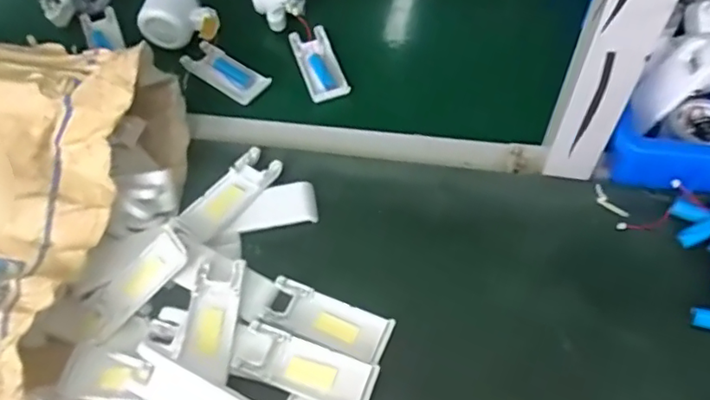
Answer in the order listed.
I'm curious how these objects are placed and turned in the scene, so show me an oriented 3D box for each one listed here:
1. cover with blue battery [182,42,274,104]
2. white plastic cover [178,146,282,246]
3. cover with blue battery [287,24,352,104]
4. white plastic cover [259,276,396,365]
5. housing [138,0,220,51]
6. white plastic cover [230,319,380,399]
[{"bbox_3d":[-0.138,-0.136,0.612,0.096,0.022,0.045,35,66,22],"label":"cover with blue battery"},{"bbox_3d":[-0.111,-0.004,0.512,0.041,0.015,0.100,35,65,21],"label":"white plastic cover"},{"bbox_3d":[-0.040,-0.147,0.606,0.041,0.013,0.100,-18,59,-8],"label":"cover with blue battery"},{"bbox_3d":[-0.022,0.096,0.448,0.101,0.015,0.041,19,61,14],"label":"white plastic cover"},{"bbox_3d":[-0.183,-0.196,0.619,0.091,0.047,0.058,16,60,12],"label":"housing"},{"bbox_3d":[-0.035,0.125,0.422,0.102,0.013,0.039,17,60,13],"label":"white plastic cover"}]

